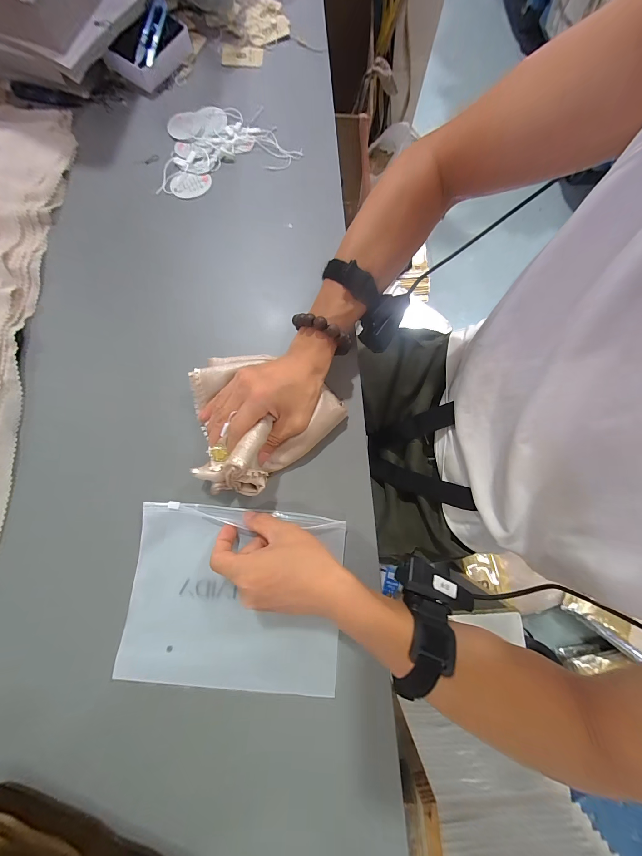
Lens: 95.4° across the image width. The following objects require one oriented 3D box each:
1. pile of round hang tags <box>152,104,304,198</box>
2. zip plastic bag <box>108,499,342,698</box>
[{"bbox_3d":[-0.145,-0.418,0.428,0.195,0.009,0.138,-18,79,-4],"label":"pile of round hang tags"},{"bbox_3d":[-0.092,0.178,0.315,0.223,0.014,0.174,5,79,0],"label":"zip plastic bag"}]

